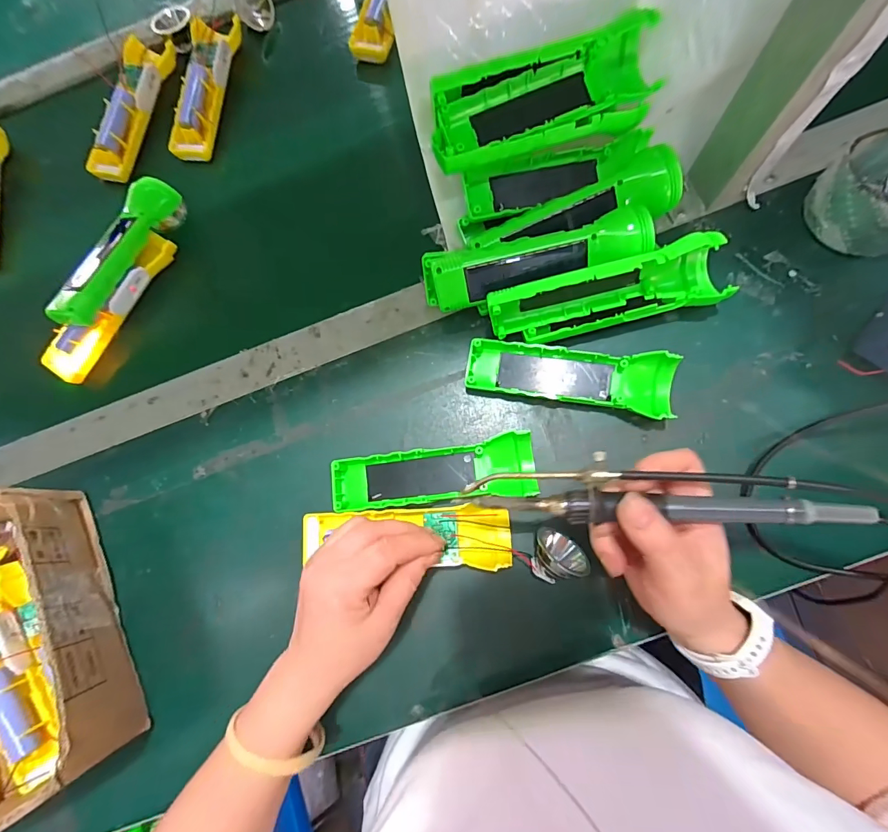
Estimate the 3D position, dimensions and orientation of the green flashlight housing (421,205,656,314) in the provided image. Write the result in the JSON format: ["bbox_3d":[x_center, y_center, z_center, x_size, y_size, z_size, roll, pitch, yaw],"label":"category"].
[{"bbox_3d":[0.069,-0.117,0.322,0.166,0.038,0.046,-10,85,1],"label":"green flashlight housing"}]

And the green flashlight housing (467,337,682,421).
[{"bbox_3d":[0.102,-0.034,0.338,0.163,0.022,0.045,9,85,3],"label":"green flashlight housing"}]

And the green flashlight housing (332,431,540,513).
[{"bbox_3d":[-0.009,0.046,0.339,0.162,0.028,0.048,-5,85,2],"label":"green flashlight housing"}]

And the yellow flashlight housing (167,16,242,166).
[{"bbox_3d":[-0.253,-0.348,0.438,0.047,0.016,0.156,7,85,3],"label":"yellow flashlight housing"}]

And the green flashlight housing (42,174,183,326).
[{"bbox_3d":[-0.311,-0.156,0.394,0.043,0.031,0.163,16,70,4],"label":"green flashlight housing"}]

